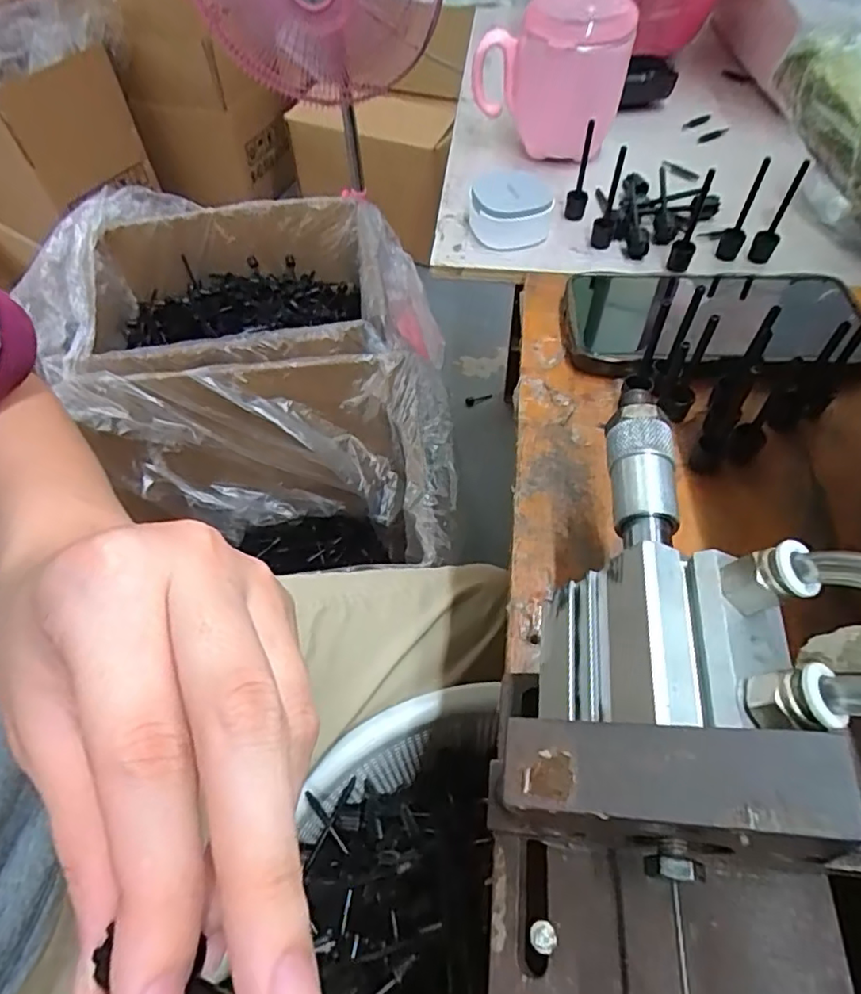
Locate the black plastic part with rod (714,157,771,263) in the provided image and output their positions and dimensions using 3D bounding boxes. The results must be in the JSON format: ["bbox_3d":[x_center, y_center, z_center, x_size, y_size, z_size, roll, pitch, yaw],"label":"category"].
[{"bbox_3d":[0.202,-0.184,0.378,0.014,0.066,0.016,26,60,18],"label":"black plastic part with rod"}]

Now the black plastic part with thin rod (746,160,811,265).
[{"bbox_3d":[0.223,-0.181,0.377,0.014,0.065,0.011,26,60,18],"label":"black plastic part with thin rod"}]

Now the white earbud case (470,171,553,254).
[{"bbox_3d":[0.055,-0.199,0.407,0.054,0.034,0.047,5,56,4],"label":"white earbud case"}]

